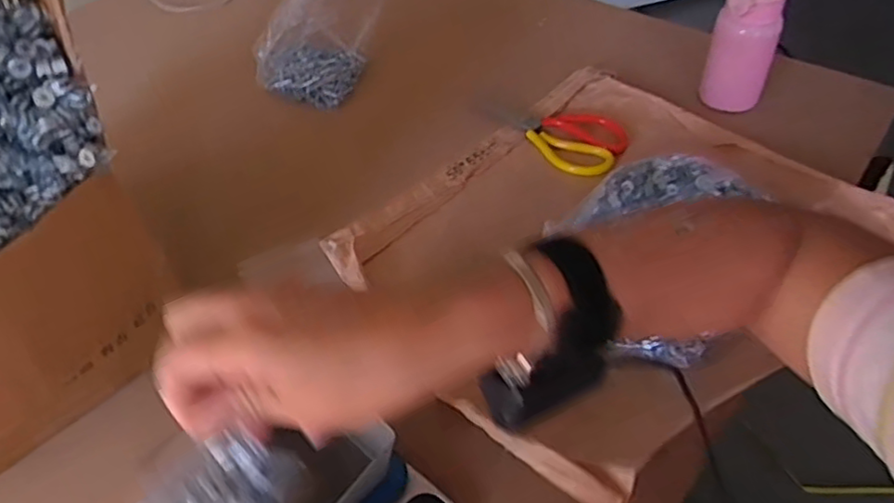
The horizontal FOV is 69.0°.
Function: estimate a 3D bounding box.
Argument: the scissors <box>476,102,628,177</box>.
[{"bbox_3d":[0.134,-0.162,0.882,0.209,0.024,0.097,24,53,22],"label":"scissors"}]

